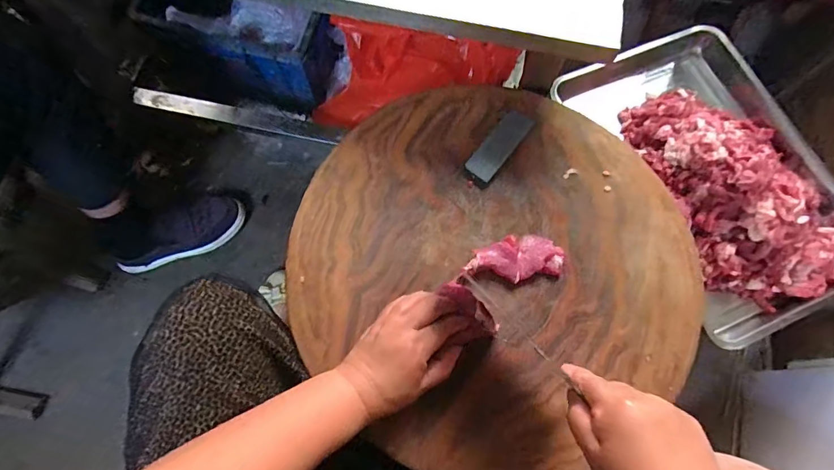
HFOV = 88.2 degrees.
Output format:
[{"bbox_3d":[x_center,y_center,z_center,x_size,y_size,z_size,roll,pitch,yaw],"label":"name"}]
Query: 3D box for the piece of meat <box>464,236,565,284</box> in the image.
[{"bbox_3d":[0.111,0.028,0.490,0.108,0.018,0.051,-10,71,-6],"label":"piece of meat"}]

